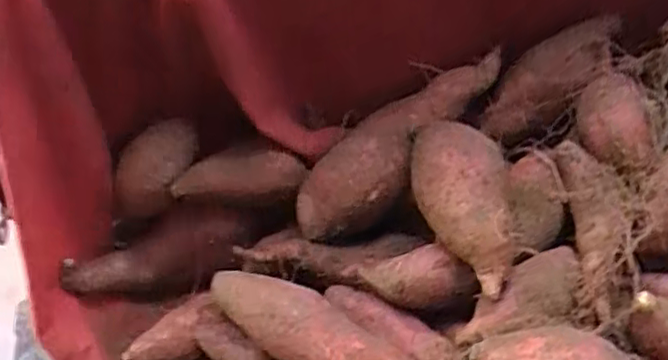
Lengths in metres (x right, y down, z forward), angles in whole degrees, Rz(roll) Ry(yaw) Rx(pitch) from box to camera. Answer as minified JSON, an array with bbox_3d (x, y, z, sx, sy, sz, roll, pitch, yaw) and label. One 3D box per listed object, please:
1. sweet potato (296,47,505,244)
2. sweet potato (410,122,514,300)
[{"bbox_3d":[0.058,-0.039,0.619,0.239,0.059,0.077,-43,56,-8],"label":"sweet potato"},{"bbox_3d":[0.106,0.012,0.534,0.067,0.061,0.165,-10,61,-11],"label":"sweet potato"}]

